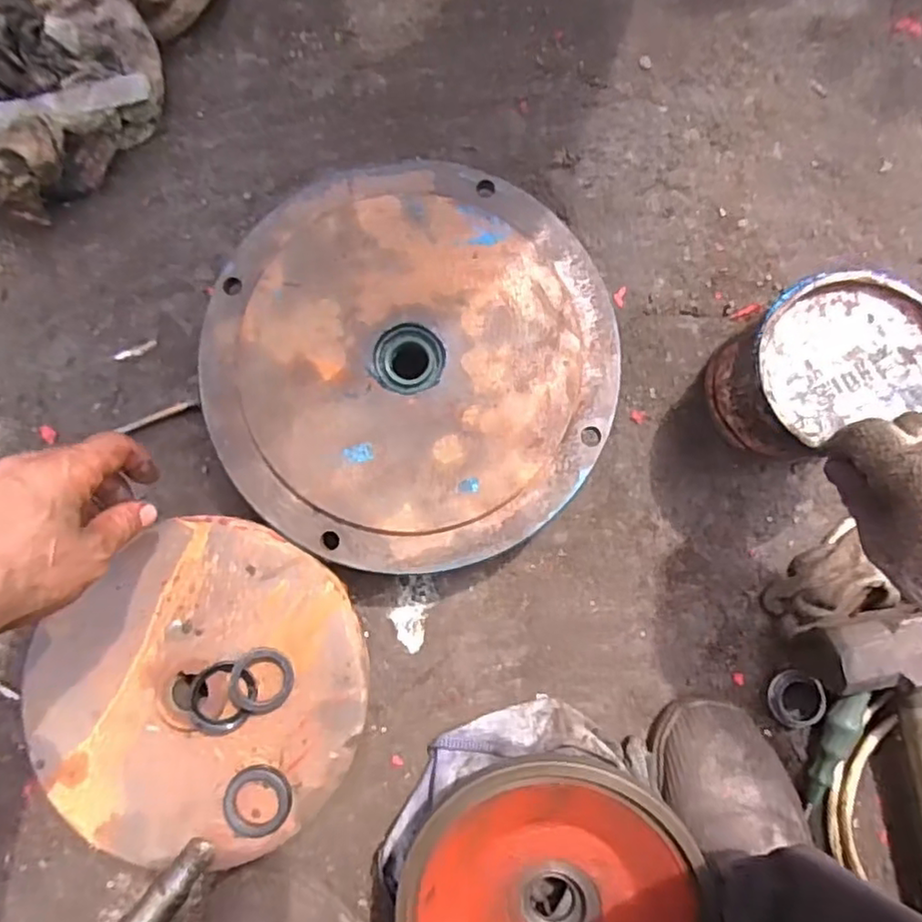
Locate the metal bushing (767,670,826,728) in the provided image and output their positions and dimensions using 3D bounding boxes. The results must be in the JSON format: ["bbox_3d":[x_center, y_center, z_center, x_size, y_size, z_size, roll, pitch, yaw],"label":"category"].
[{"bbox_3d":[0.258,0.183,0.494,0.040,0.017,0.042,0,85,0],"label":"metal bushing"}]

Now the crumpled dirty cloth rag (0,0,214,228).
[{"bbox_3d":[-0.345,-0.348,0.512,0.212,0.081,0.271,38,86,3],"label":"crumpled dirty cloth rag"}]

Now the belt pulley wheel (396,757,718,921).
[{"bbox_3d":[0.061,0.305,0.429,0.194,0.037,0.197,-3,85,0],"label":"belt pulley wheel"}]

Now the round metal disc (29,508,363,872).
[{"bbox_3d":[-0.181,0.164,0.448,0.231,0.016,0.215,0,85,0],"label":"round metal disc"}]

